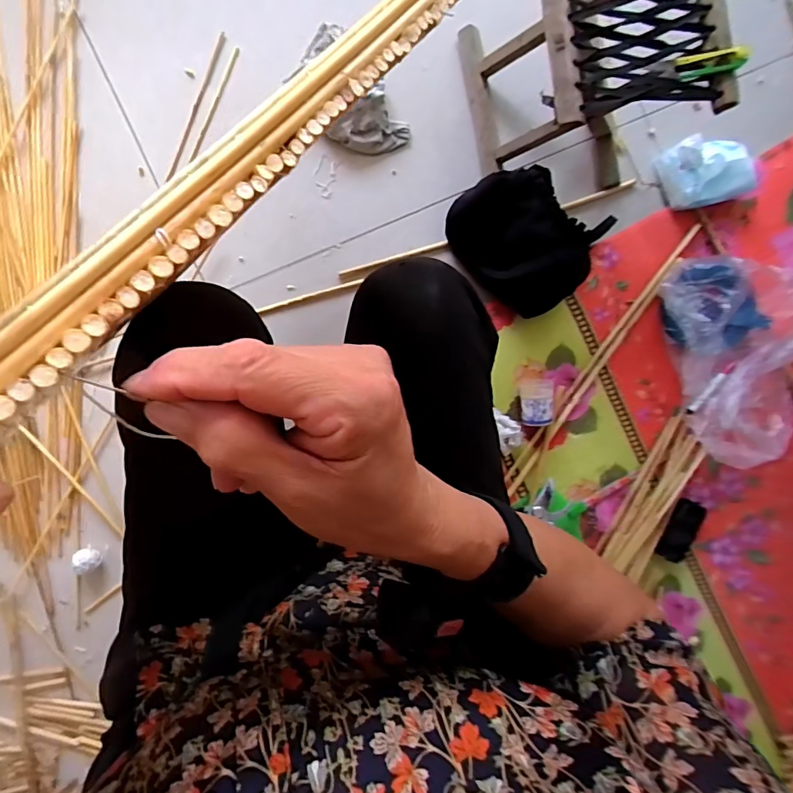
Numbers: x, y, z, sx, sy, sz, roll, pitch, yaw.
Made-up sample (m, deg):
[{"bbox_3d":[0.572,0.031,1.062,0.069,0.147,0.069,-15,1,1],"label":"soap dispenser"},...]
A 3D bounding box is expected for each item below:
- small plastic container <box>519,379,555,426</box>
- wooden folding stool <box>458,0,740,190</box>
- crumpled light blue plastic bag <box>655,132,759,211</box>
[{"bbox_3d":[0.247,0.010,0.847,0.059,0.070,0.083,3,91,-8],"label":"small plastic container"},{"bbox_3d":[0.252,-0.469,0.679,0.235,0.278,0.272,-11,93,-8],"label":"wooden folding stool"},{"bbox_3d":[0.525,-0.384,0.815,0.107,0.084,0.125,-25,94,-5],"label":"crumpled light blue plastic bag"}]

